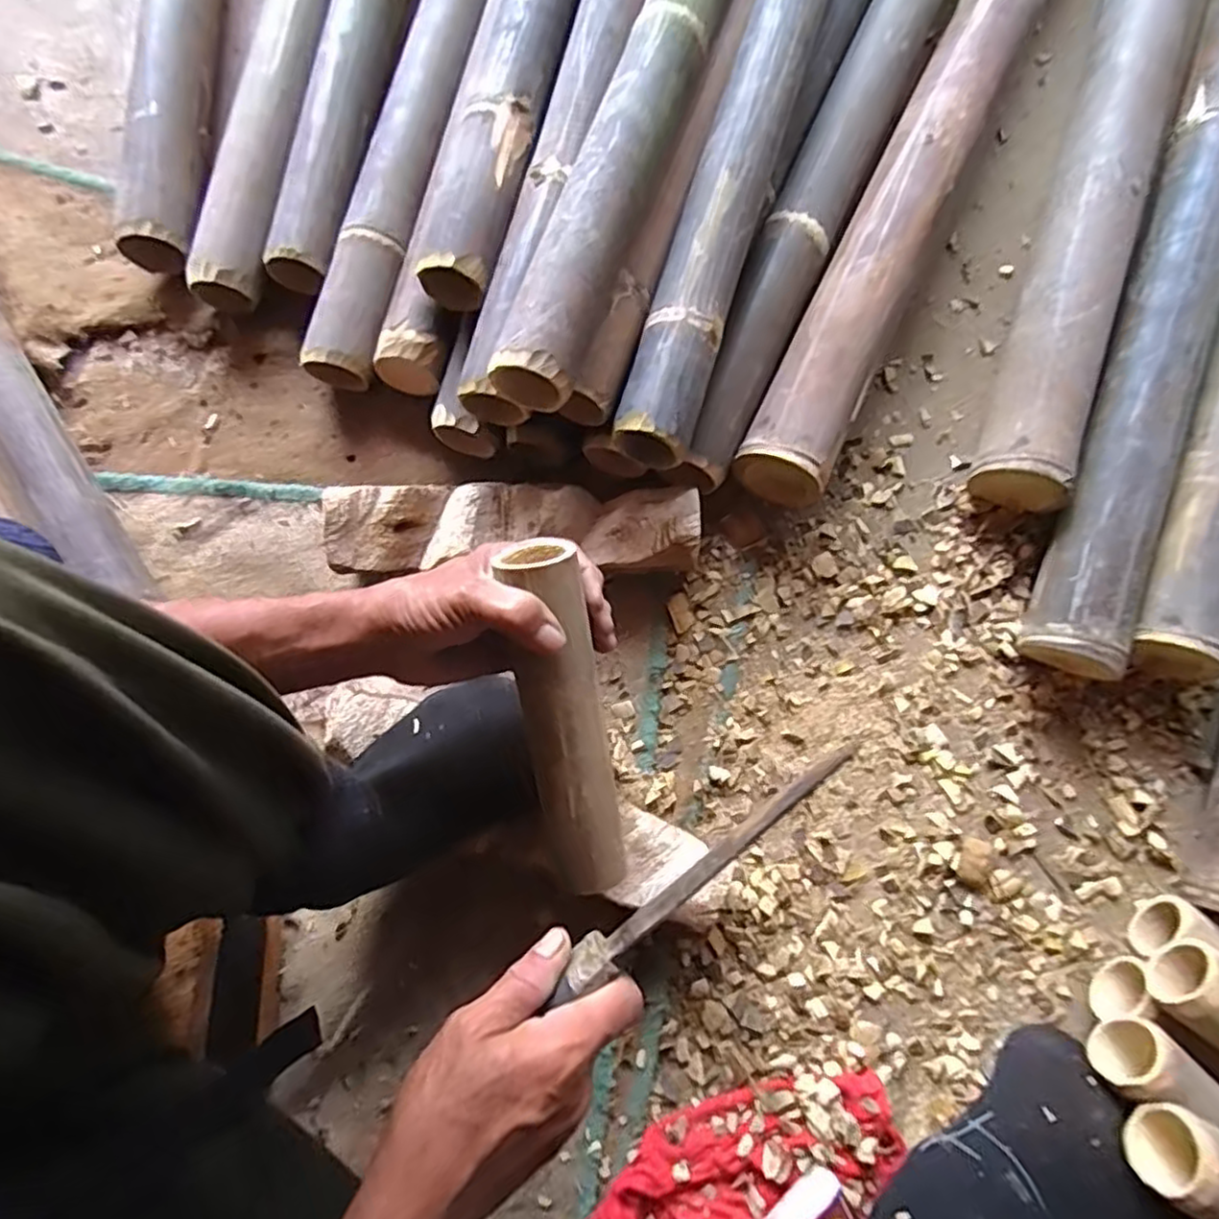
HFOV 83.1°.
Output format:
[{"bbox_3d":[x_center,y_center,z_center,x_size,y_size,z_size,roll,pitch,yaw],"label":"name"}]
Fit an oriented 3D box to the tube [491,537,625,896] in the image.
[{"bbox_3d":[-0.029,0.076,0.448,0.048,0.042,0.228,-8,104,-2],"label":"tube"}]

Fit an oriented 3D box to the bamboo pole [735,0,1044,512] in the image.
[{"bbox_3d":[0.343,-0.522,0.653,0.079,0.081,0.956,26,81,5],"label":"bamboo pole"}]

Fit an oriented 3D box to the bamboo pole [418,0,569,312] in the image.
[{"bbox_3d":[-0.049,-0.557,0.612,0.055,0.065,0.644,14,80,3],"label":"bamboo pole"}]

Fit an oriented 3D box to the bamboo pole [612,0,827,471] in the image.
[{"bbox_3d":[0.122,-0.409,0.577,0.058,0.066,0.626,18,80,4],"label":"bamboo pole"}]

